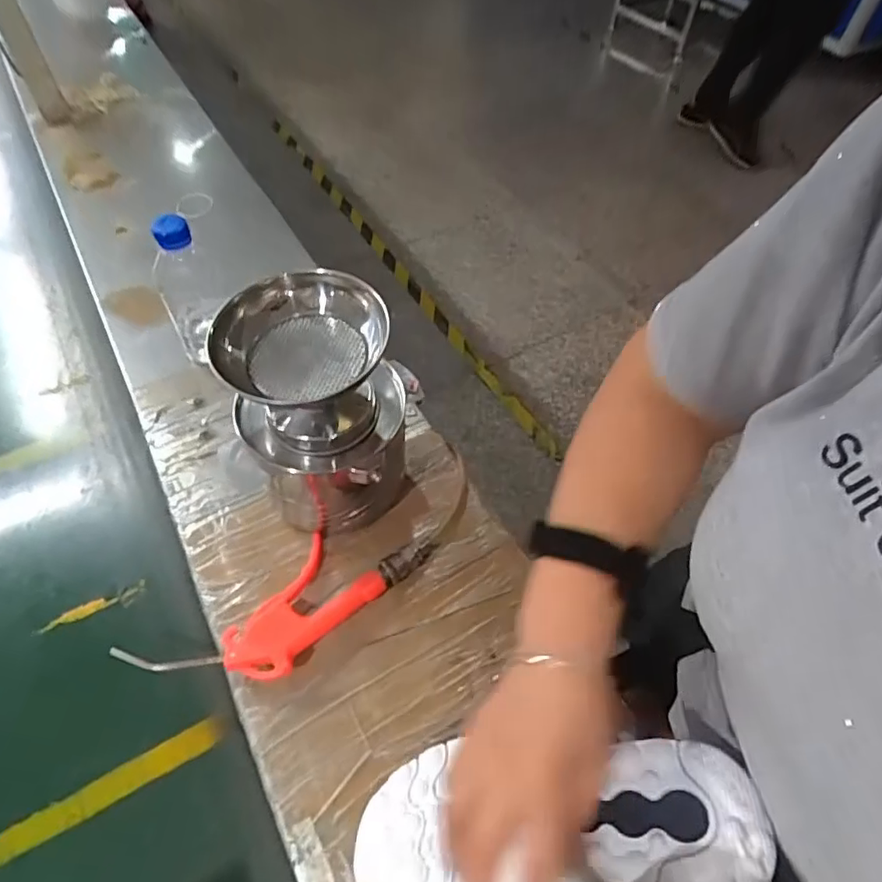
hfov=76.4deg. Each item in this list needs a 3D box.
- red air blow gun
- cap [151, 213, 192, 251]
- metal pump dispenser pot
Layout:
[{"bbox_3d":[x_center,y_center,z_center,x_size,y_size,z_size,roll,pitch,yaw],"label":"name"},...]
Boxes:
[{"bbox_3d":[-0.118,0.134,0.469,0.228,0.030,0.083,-37,62,-23],"label":"red air blow gun"},{"bbox_3d":[-0.254,-0.196,0.526,0.032,0.023,0.030,0,55,0],"label":"cap"},{"bbox_3d":[-0.095,-0.024,0.464,0.120,0.206,0.125,0,55,0],"label":"metal pump dispenser pot"}]

